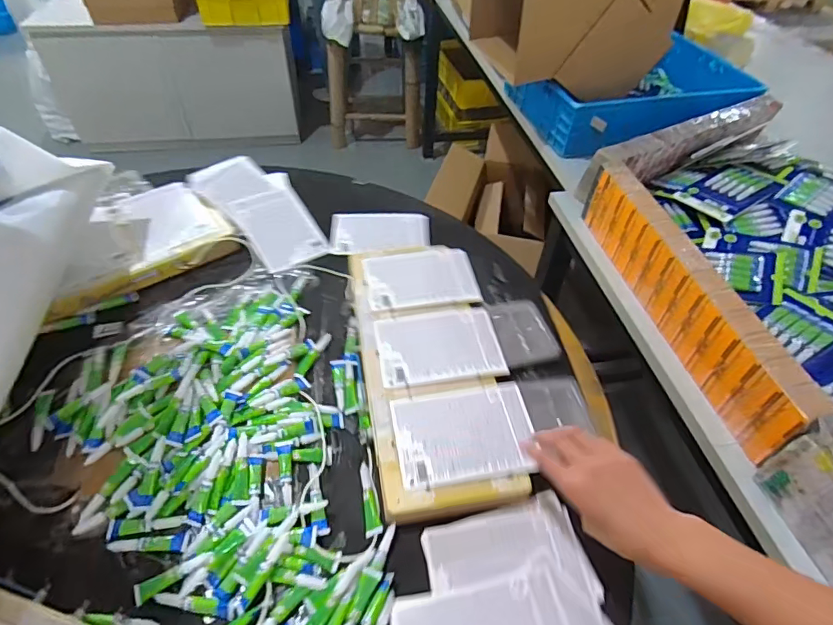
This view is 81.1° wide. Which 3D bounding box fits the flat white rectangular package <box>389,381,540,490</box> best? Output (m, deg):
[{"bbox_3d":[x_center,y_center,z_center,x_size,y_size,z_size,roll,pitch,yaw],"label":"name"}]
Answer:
[{"bbox_3d":[0.059,0.147,0.589,0.164,0.005,0.114,-6,49,-8],"label":"flat white rectangular package"}]

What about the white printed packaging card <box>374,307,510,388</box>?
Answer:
[{"bbox_3d":[0.032,0.045,0.682,0.168,0.004,0.120,-5,49,-9],"label":"white printed packaging card"}]

